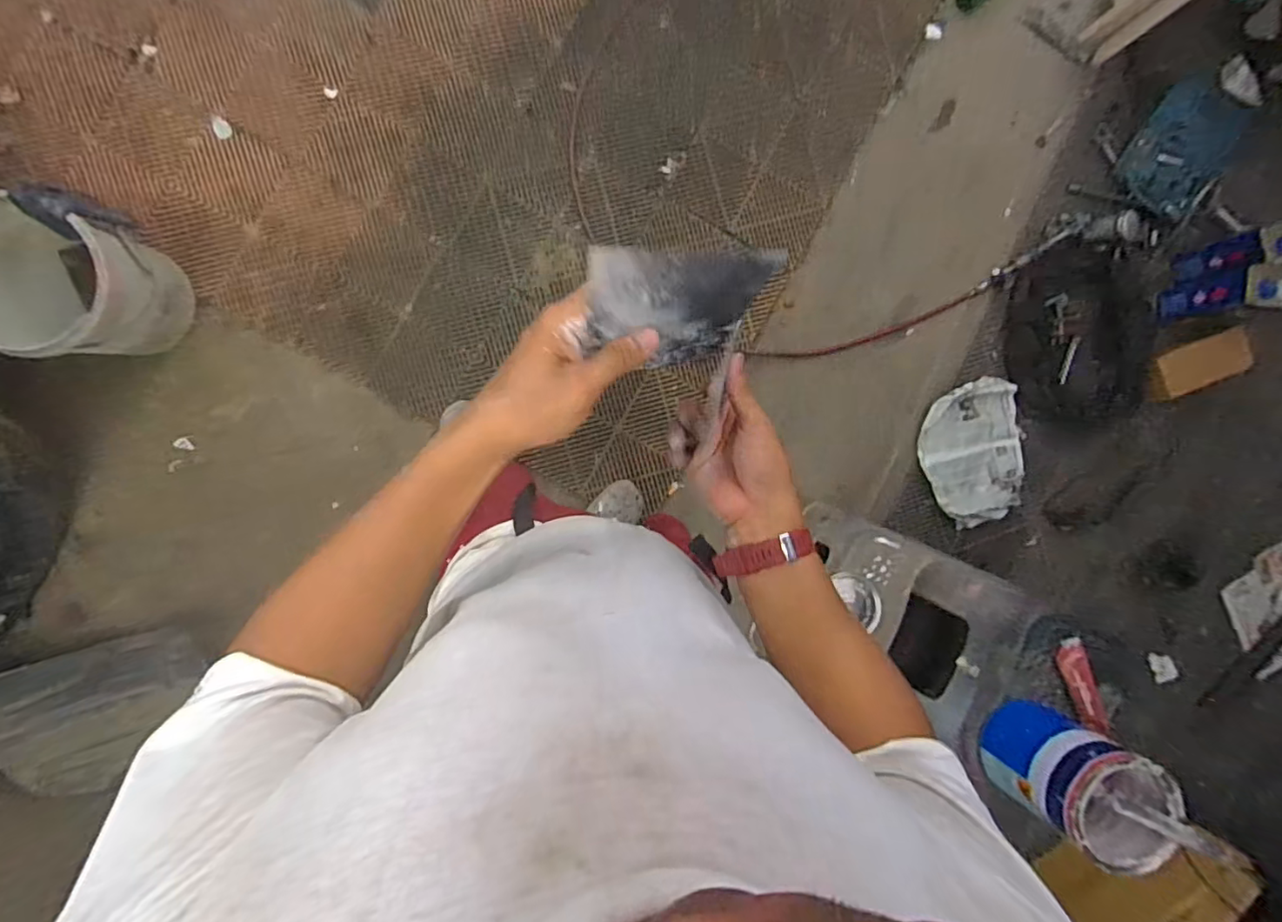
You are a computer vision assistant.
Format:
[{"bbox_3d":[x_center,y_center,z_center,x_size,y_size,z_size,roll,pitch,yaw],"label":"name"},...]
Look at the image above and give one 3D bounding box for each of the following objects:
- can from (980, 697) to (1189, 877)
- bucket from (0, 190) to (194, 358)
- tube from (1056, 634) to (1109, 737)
[{"bbox_3d":[0.673,0.495,0.910,0.156,0.229,0.160,0,92,-8],"label":"can"},{"bbox_3d":[-1.172,-0.352,1.228,0.311,0.281,0.275,12,90,-8],"label":"bucket"},{"bbox_3d":[0.767,0.388,1.002,0.030,0.042,0.157,-10,78,-6],"label":"tube"}]

